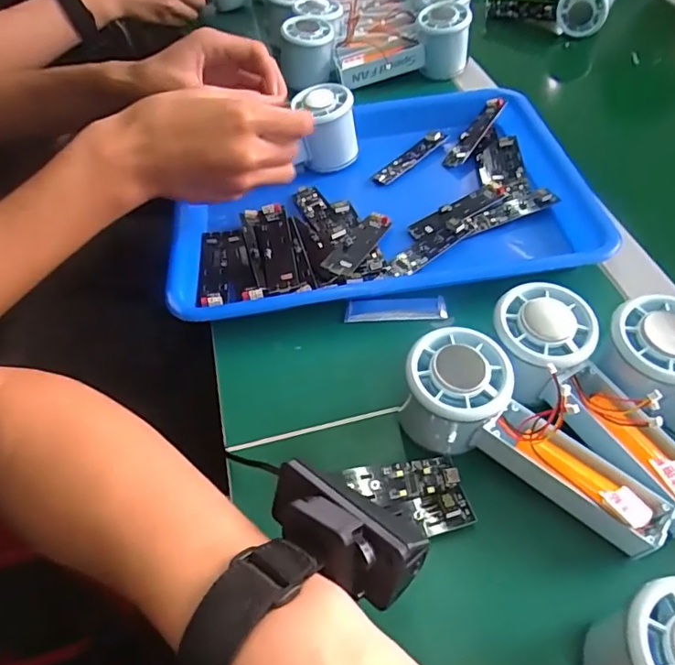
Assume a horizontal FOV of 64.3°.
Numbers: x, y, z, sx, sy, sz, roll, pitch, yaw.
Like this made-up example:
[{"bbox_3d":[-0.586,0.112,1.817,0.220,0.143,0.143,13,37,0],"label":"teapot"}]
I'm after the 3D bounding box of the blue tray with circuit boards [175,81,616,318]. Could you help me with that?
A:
[{"bbox_3d":[0.038,-0.117,0.468,0.344,0.037,0.246,-6,51,-2],"label":"blue tray with circuit boards"}]

